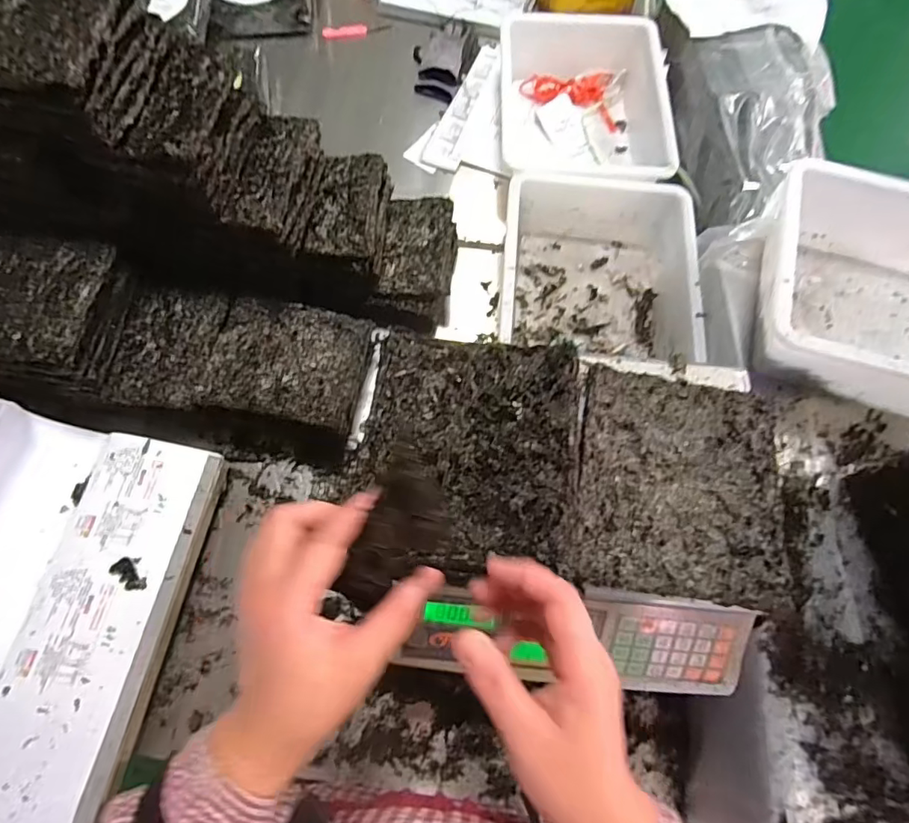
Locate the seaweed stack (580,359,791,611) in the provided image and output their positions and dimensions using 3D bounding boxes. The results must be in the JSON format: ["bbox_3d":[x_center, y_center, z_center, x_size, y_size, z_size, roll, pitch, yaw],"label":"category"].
[{"bbox_3d":[0.198,0.061,0.472,0.173,0.015,0.194,9,68,2],"label":"seaweed stack"}]

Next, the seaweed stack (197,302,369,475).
[{"bbox_3d":[-0.236,-0.050,0.752,0.199,0.083,0.197,10,68,2],"label":"seaweed stack"}]

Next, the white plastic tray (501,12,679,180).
[{"bbox_3d":[0.223,-0.541,0.961,0.292,0.114,0.364,6,68,1],"label":"white plastic tray"}]

